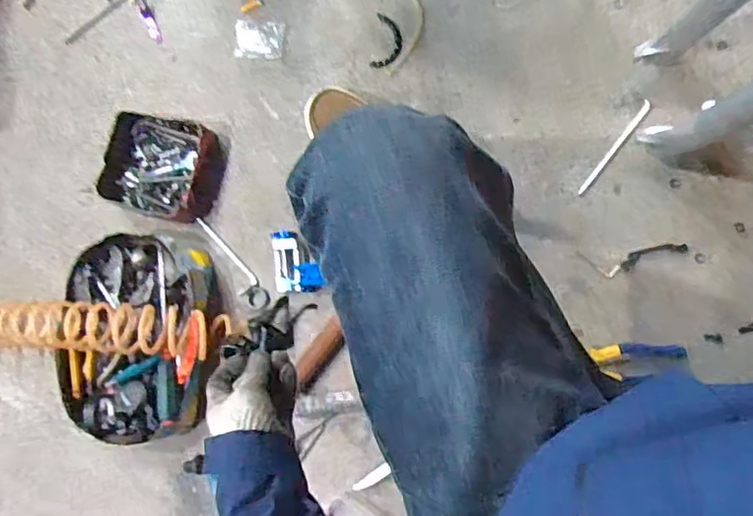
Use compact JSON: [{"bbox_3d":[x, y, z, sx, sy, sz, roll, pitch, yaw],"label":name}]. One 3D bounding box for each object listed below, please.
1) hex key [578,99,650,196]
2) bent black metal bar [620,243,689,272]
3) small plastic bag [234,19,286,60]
[{"bbox_3d":[0.337,-0.156,0.844,0.010,0.015,0.154,36,93,8],"label":"hex key"},{"bbox_3d":[0.387,-0.005,0.837,0.088,0.008,0.024,-20,82,11],"label":"bent black metal bar"},{"bbox_3d":[-0.187,-0.347,0.949,0.082,0.007,0.061,8,88,13],"label":"small plastic bag"}]

